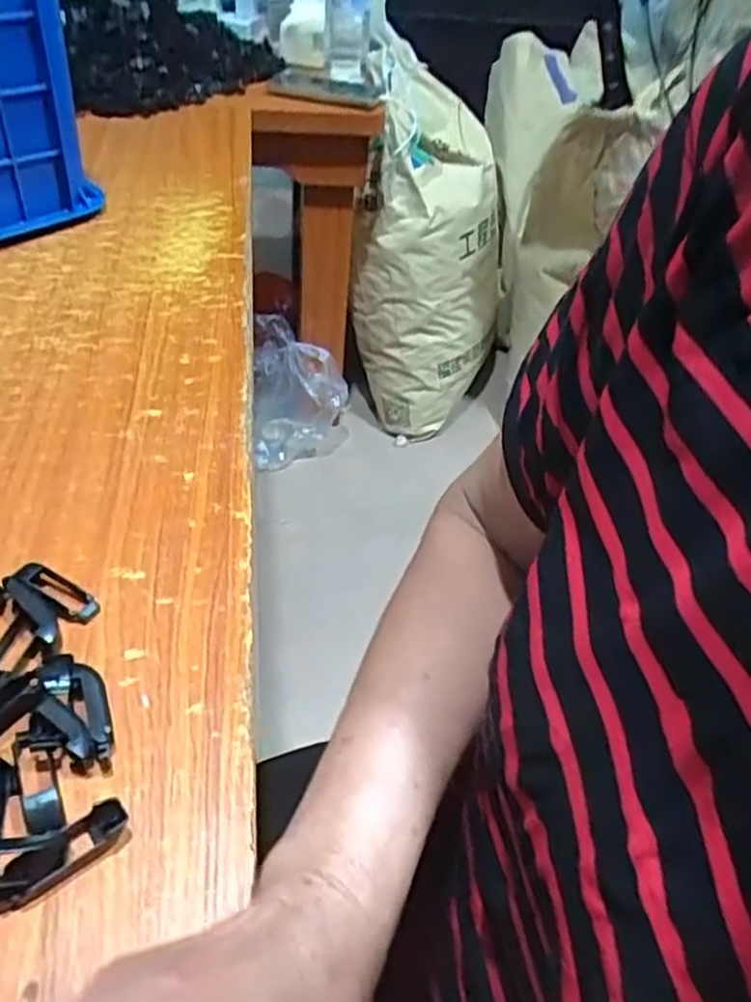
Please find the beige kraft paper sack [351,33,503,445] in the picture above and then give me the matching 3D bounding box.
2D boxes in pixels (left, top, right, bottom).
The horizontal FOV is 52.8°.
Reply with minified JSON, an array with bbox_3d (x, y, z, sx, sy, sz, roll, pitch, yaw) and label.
[{"bbox_3d":[0.093,-0.449,1.411,0.302,0.676,0.290,-10,32,-7],"label":"beige kraft paper sack"}]

